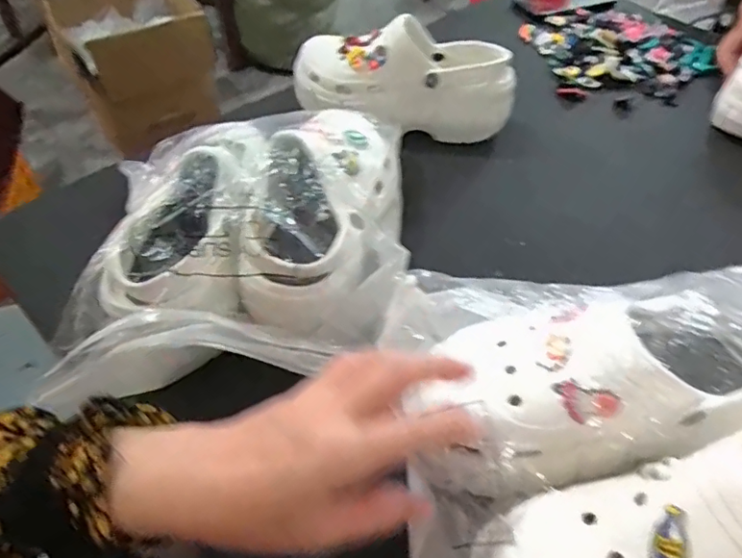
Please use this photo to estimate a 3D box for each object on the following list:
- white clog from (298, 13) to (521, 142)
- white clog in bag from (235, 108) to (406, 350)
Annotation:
[{"bbox_3d":[0.036,-0.223,0.610,0.245,0.100,0.084,4,49,1],"label":"white clog"},{"bbox_3d":[-0.034,-0.060,0.459,0.116,0.096,0.247,4,49,1],"label":"white clog in bag"}]

